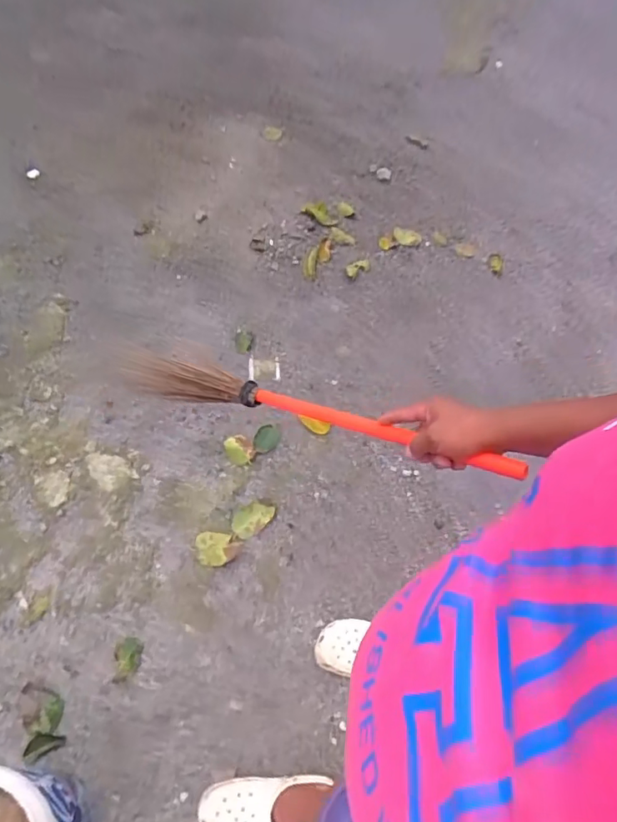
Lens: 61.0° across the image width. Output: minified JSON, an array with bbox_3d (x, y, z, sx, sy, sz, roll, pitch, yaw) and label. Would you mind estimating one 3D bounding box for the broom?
[{"bbox_3d":[-0.044,-0.007,0.811,0.745,0.069,0.066,15,59,42],"label":"broom"}]

